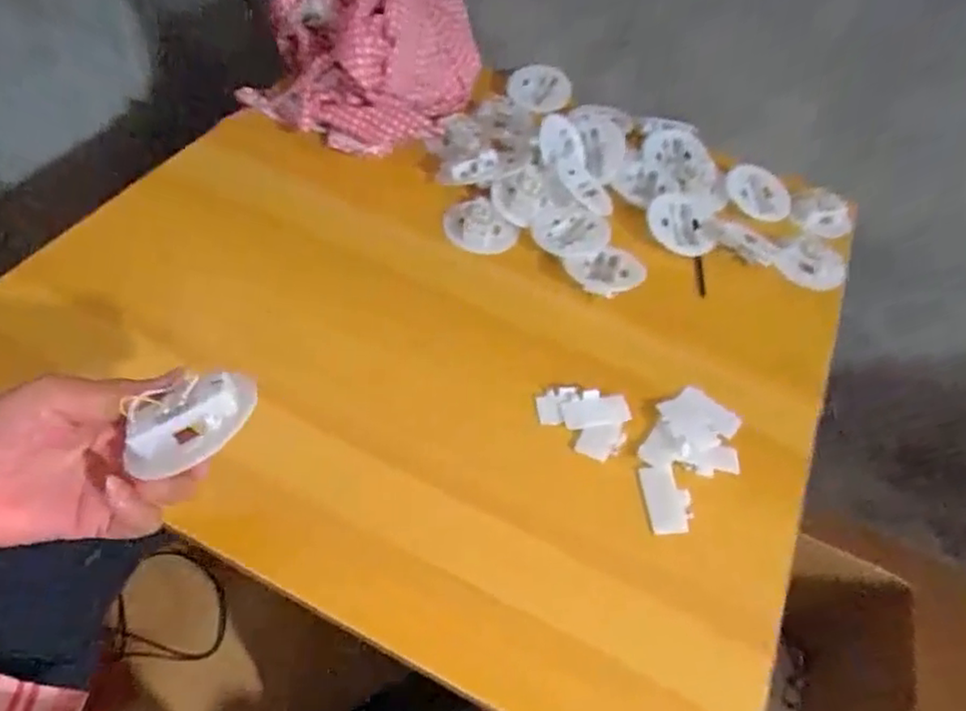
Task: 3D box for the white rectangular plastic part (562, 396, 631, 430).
[{"bbox_3d":[0.083,0.041,0.470,0.049,0.004,0.024,-5,55,-10],"label":"white rectangular plastic part"}]

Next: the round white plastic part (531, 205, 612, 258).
[{"bbox_3d":[0.080,-0.112,0.577,0.066,0.007,0.062,3,54,-4],"label":"round white plastic part"}]

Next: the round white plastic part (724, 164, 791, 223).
[{"bbox_3d":[0.270,-0.163,0.634,0.065,0.014,0.073,17,55,6],"label":"round white plastic part"}]

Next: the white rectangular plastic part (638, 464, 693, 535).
[{"bbox_3d":[0.124,0.096,0.435,0.031,0.004,0.047,-2,55,-8],"label":"white rectangular plastic part"}]

